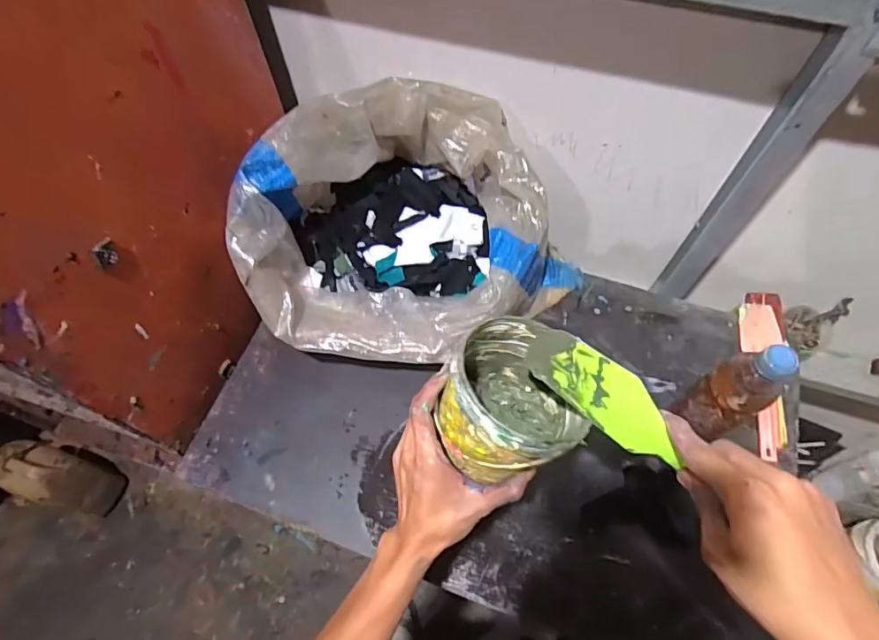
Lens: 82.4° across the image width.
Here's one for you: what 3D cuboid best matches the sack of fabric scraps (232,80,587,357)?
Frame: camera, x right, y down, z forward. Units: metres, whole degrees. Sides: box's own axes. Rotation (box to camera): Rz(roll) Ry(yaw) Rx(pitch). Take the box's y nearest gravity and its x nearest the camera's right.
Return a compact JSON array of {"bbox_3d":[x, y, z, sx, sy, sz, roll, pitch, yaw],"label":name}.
[{"bbox_3d":[-0.051,-0.127,0.715,0.440,0.247,0.370,-36,67,-19],"label":"sack of fabric scraps"}]

